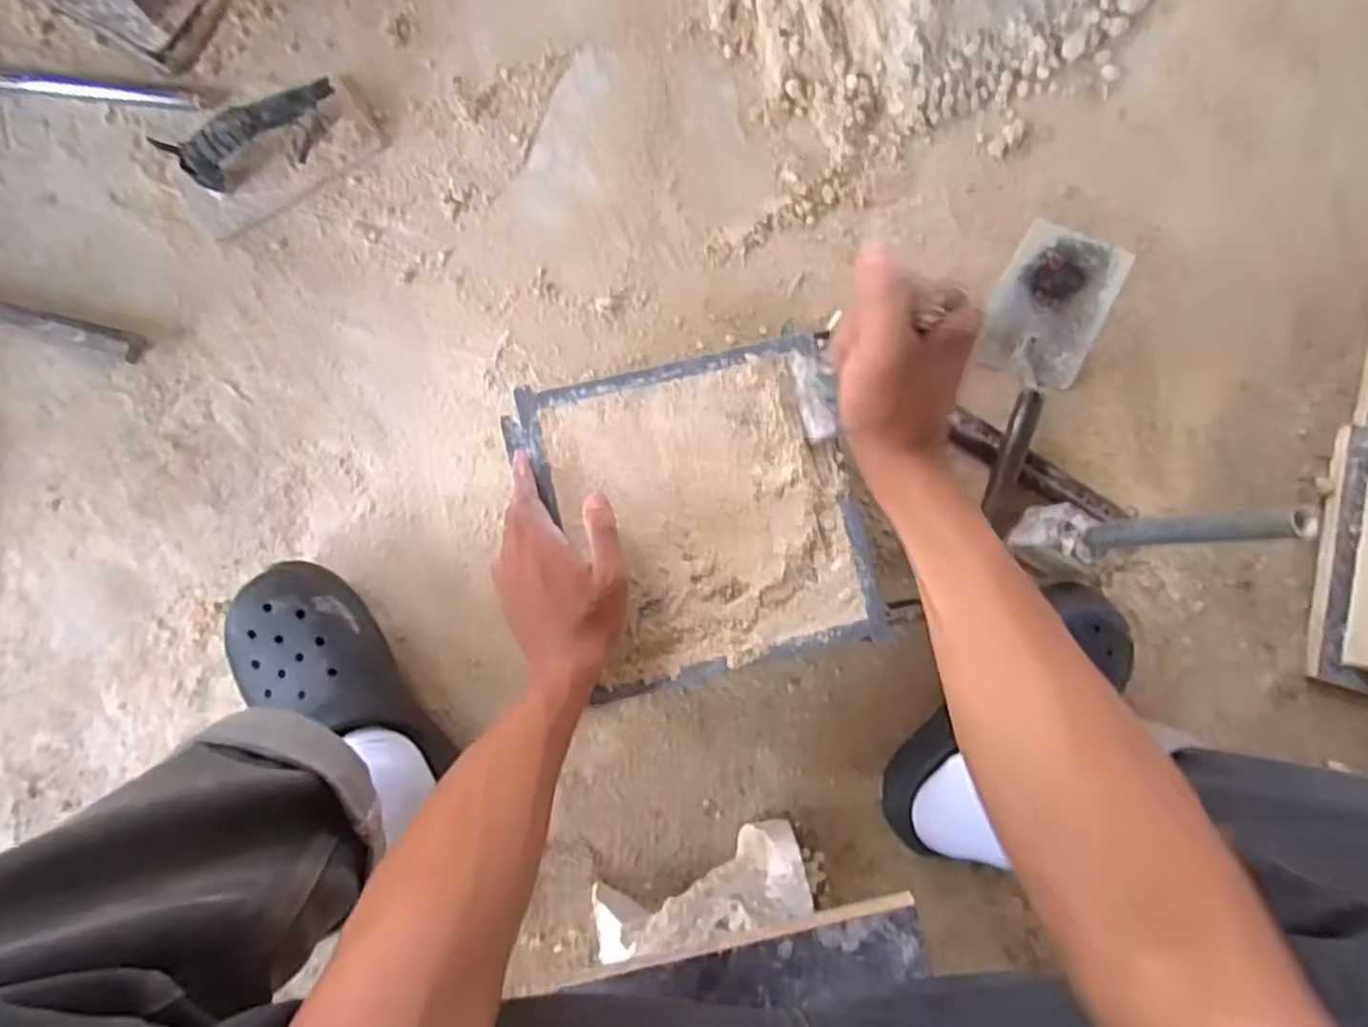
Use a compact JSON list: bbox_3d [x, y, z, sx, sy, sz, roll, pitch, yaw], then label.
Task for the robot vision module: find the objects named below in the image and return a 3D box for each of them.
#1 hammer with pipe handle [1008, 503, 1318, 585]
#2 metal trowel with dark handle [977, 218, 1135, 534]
[{"bbox_3d":[0.345,0.018,0.591,0.078,0.277,0.067,-3,84,-1],"label":"hammer with pipe handle"},{"bbox_3d":[0.321,-0.122,0.704,0.107,0.071,0.275,19,84,1],"label":"metal trowel with dark handle"}]

